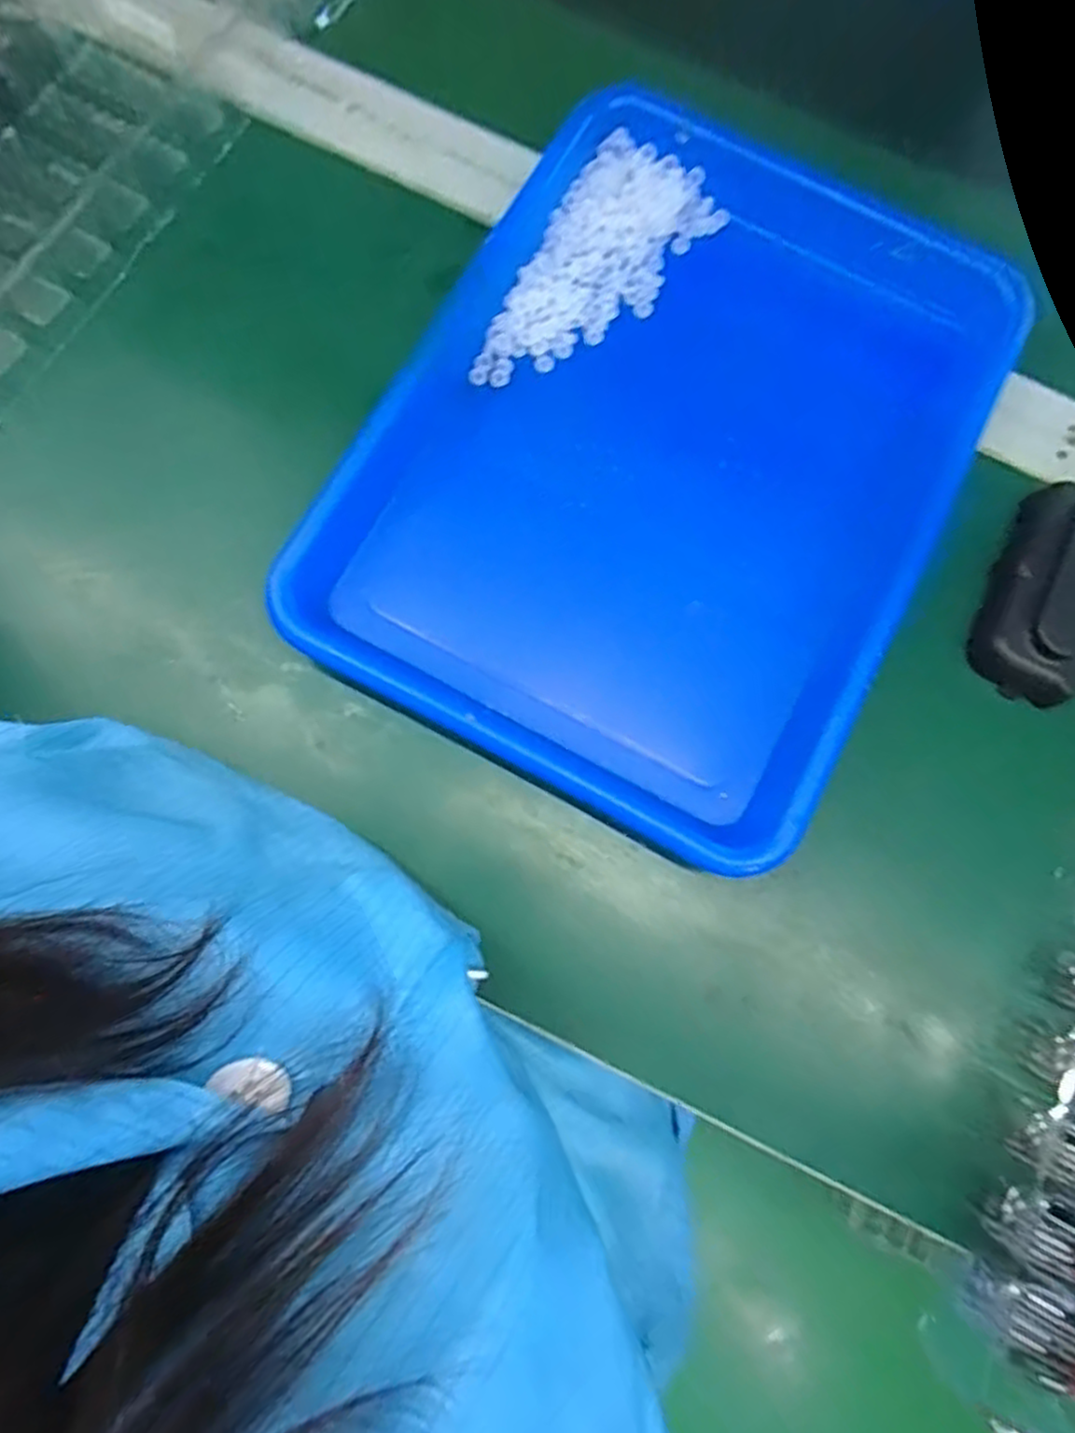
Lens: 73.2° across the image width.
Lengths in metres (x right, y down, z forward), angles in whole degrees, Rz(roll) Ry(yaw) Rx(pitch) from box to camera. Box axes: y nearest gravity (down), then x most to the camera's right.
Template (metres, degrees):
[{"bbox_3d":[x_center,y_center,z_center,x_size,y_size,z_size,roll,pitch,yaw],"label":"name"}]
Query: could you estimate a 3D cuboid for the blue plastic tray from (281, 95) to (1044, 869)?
[{"bbox_3d":[0.063,-0.127,0.341,0.241,0.023,0.335,29,78,5],"label":"blue plastic tray"}]

